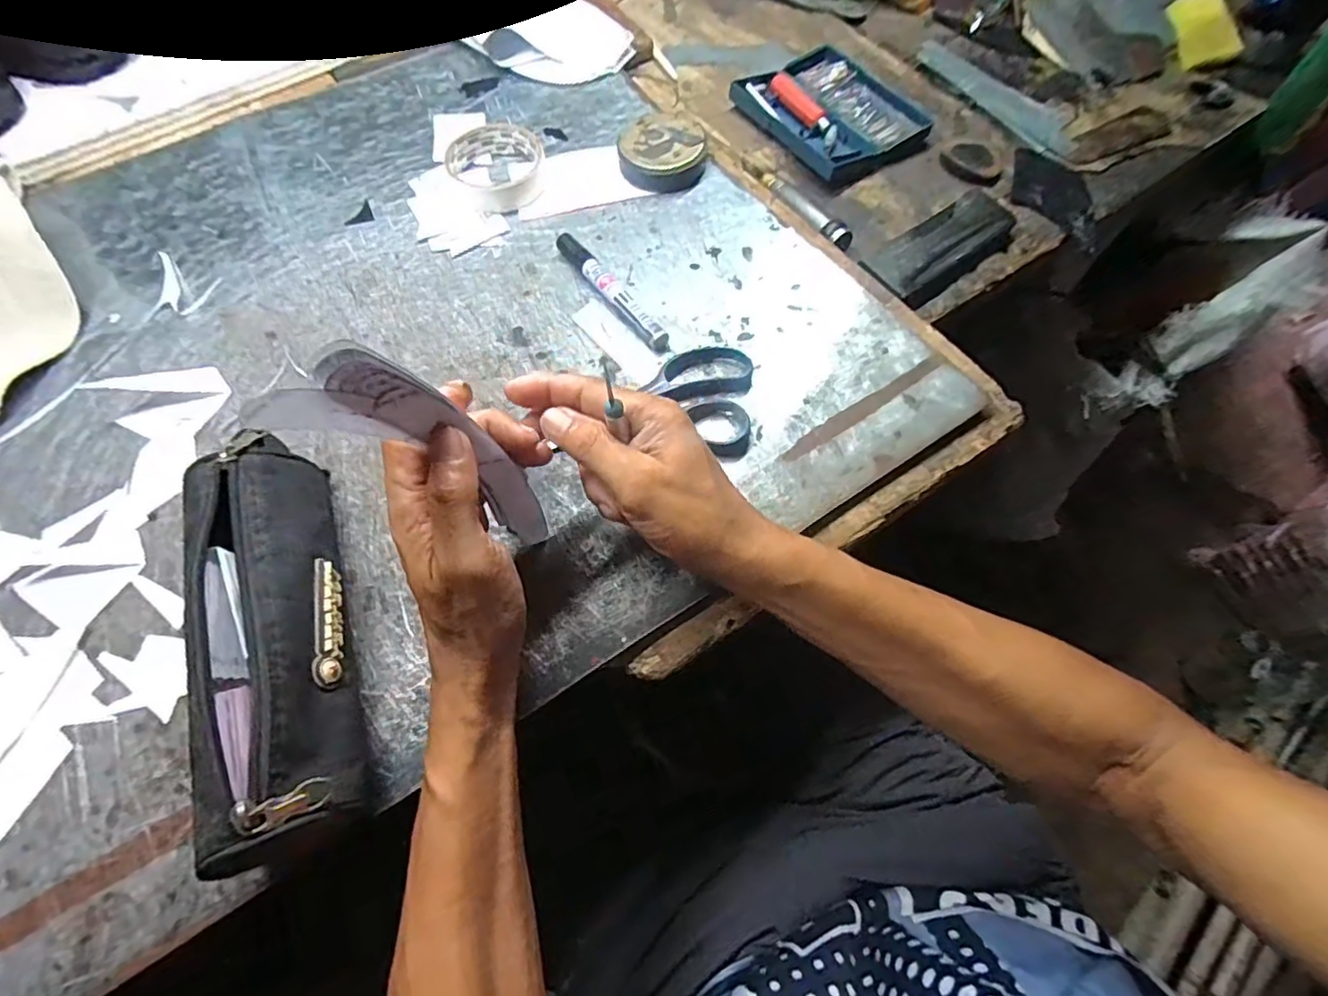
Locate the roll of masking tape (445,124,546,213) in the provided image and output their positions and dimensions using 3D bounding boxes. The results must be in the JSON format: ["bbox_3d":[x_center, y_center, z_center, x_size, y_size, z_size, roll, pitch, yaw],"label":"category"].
[{"bbox_3d":[-0.143,-0.286,0.513,0.080,0.022,0.085,1,68,-2],"label":"roll of masking tape"}]

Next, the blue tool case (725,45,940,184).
[{"bbox_3d":[0.165,-0.377,0.578,0.134,0.023,0.155,-32,73,-14],"label":"blue tool case"}]

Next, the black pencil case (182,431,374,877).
[{"bbox_3d":[-0.209,0.069,0.319,0.060,0.076,0.232,-19,66,-8],"label":"black pencil case"}]

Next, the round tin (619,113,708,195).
[{"bbox_3d":[-0.001,-0.302,0.517,0.075,0.028,0.069,1,68,-2],"label":"round tin"}]

